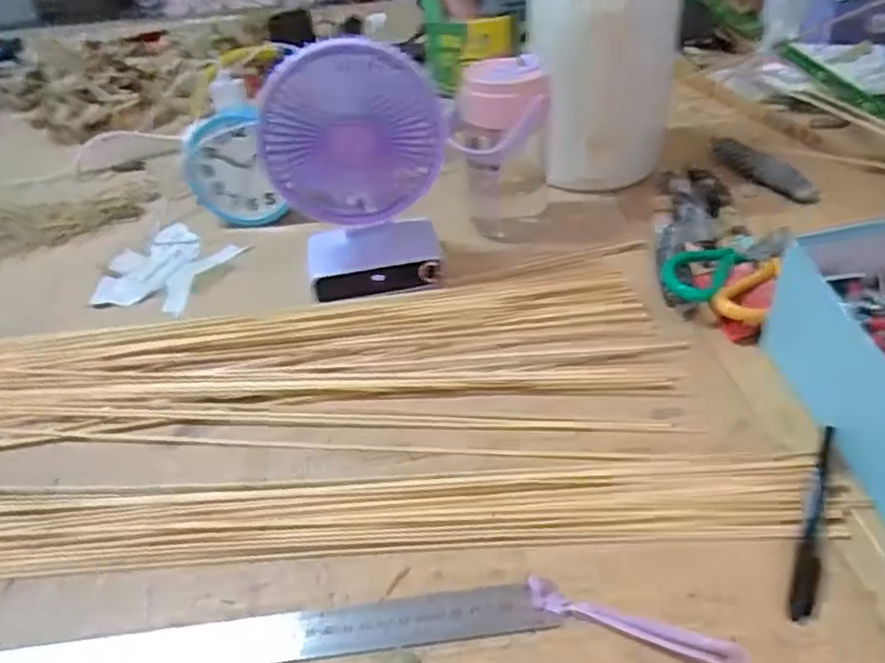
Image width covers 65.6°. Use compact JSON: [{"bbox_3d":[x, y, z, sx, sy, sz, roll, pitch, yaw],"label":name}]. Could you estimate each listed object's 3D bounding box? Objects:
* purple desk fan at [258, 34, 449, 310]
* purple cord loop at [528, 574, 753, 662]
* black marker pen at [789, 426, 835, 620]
[{"bbox_3d":[-0.071,-0.136,0.595,0.149,0.208,0.074,-10,39,-4],"label":"purple desk fan"},{"bbox_3d":[0.105,0.161,0.375,0.122,0.005,0.018,13,43,22],"label":"purple cord loop"},{"bbox_3d":[0.222,0.108,0.410,0.014,0.016,0.137,14,44,23],"label":"black marker pen"}]

